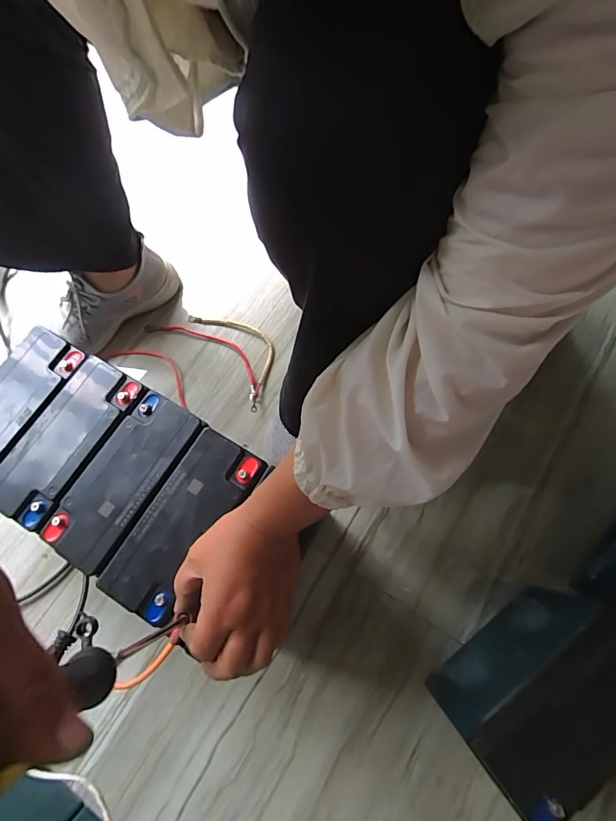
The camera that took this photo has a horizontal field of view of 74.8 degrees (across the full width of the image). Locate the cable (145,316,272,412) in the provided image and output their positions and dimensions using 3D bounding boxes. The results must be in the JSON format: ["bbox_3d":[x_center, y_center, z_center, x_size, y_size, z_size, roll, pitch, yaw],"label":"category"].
[{"bbox_3d":[-0.136,-0.105,0.638,0.220,0.013,0.108,37,76,12],"label":"cable"}]

